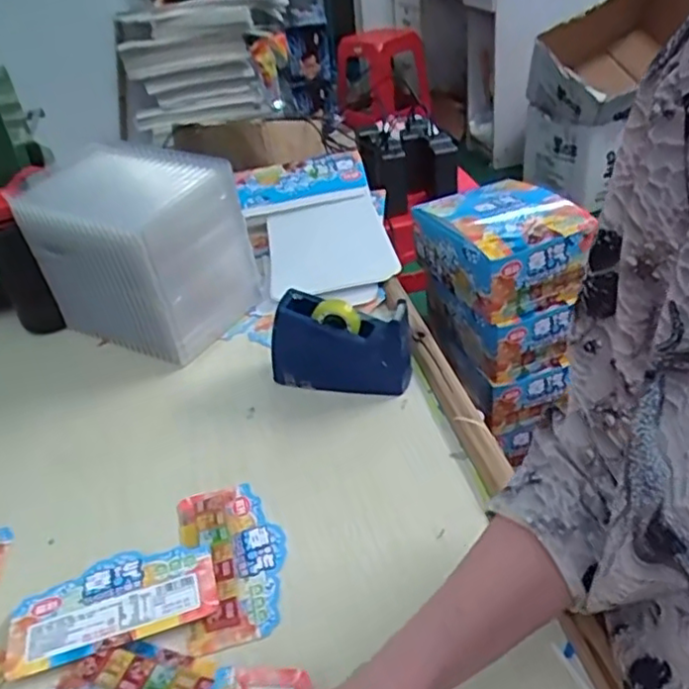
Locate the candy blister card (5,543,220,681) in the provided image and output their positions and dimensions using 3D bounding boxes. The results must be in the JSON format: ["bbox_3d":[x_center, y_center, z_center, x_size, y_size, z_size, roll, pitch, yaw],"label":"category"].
[{"bbox_3d":[-0.169,0.190,0.482,0.144,0.009,0.073,-14,35,-11],"label":"candy blister card"}]

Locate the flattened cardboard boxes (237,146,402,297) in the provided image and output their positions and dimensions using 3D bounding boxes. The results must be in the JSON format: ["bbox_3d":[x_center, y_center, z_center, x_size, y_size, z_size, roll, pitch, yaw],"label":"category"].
[{"bbox_3d":[-0.038,-0.177,0.934,0.194,0.199,0.049,-16,-7,-10],"label":"flattened cardboard boxes"}]

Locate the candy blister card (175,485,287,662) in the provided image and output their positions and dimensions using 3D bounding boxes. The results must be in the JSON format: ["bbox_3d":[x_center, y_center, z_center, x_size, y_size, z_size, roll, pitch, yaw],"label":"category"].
[{"bbox_3d":[-0.087,0.163,0.509,0.078,0.010,0.146,-12,35,-9],"label":"candy blister card"}]

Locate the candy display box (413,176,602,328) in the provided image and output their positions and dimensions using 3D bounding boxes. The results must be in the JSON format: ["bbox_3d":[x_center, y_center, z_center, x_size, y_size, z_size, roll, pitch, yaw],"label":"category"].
[{"bbox_3d":[0.201,-0.127,0.836,0.161,0.099,0.189,-15,35,-12],"label":"candy display box"}]

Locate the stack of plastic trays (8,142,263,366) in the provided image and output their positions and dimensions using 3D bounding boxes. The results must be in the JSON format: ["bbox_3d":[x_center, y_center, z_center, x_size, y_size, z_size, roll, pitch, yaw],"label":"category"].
[{"bbox_3d":[-0.237,-0.109,0.763,0.205,0.199,0.154,14,39,27],"label":"stack of plastic trays"}]

